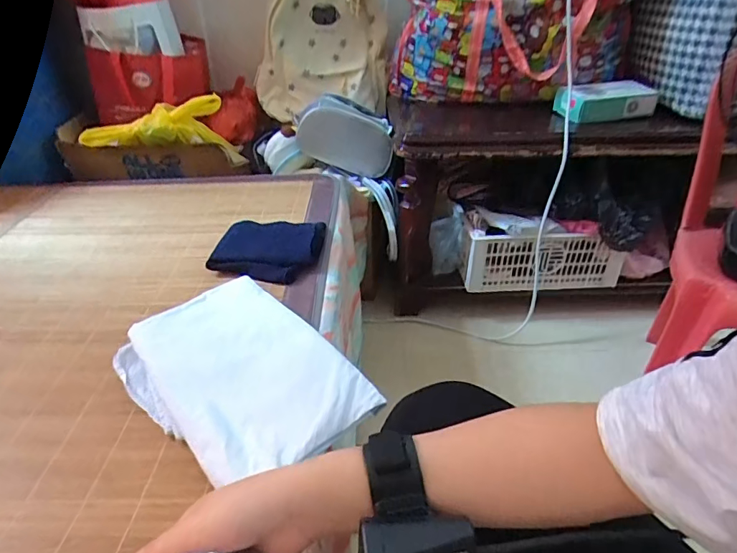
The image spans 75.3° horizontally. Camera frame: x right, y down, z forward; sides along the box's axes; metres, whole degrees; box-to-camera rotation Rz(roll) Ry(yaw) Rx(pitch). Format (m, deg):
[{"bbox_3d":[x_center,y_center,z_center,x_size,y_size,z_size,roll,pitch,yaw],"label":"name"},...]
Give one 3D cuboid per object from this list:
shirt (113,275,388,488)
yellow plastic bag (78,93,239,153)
[{"bbox_3d":[-0.139,0.103,0.527,0.274,0.041,0.189,28,43,34],"label":"shirt"},{"bbox_3d":[-0.437,-0.307,0.978,0.295,0.111,0.056,-8,35,-12],"label":"yellow plastic bag"}]

